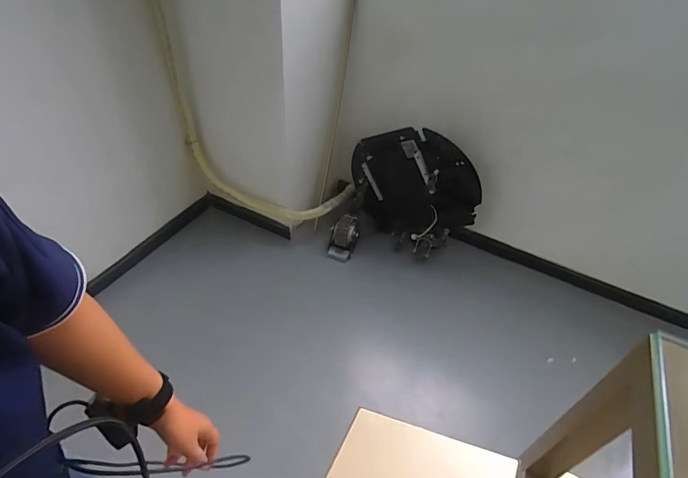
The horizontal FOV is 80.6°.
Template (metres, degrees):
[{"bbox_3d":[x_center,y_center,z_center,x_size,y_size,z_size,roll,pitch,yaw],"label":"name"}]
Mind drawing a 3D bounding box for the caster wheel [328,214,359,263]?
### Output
[{"bbox_3d":[0.002,-0.008,1.828,0.128,0.161,0.180,9,44,4],"label":"caster wheel"}]

